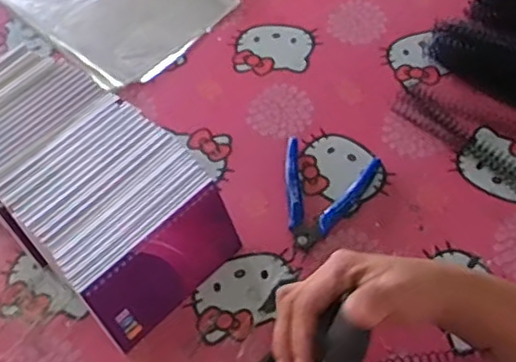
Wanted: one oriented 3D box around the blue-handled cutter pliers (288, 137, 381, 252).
[{"bbox_3d":[0.060,0.014,0.580,0.081,0.010,0.109,10,57,9],"label":"blue-handled cutter pliers"}]

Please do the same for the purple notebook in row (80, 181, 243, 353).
[{"bbox_3d":[-0.069,0.065,0.507,0.129,0.073,0.011,-41,39,-21],"label":"purple notebook in row"}]

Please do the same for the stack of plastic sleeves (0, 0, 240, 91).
[{"bbox_3d":[-0.177,-0.214,0.742,0.274,0.011,0.173,36,65,23],"label":"stack of plastic sleeves"}]

